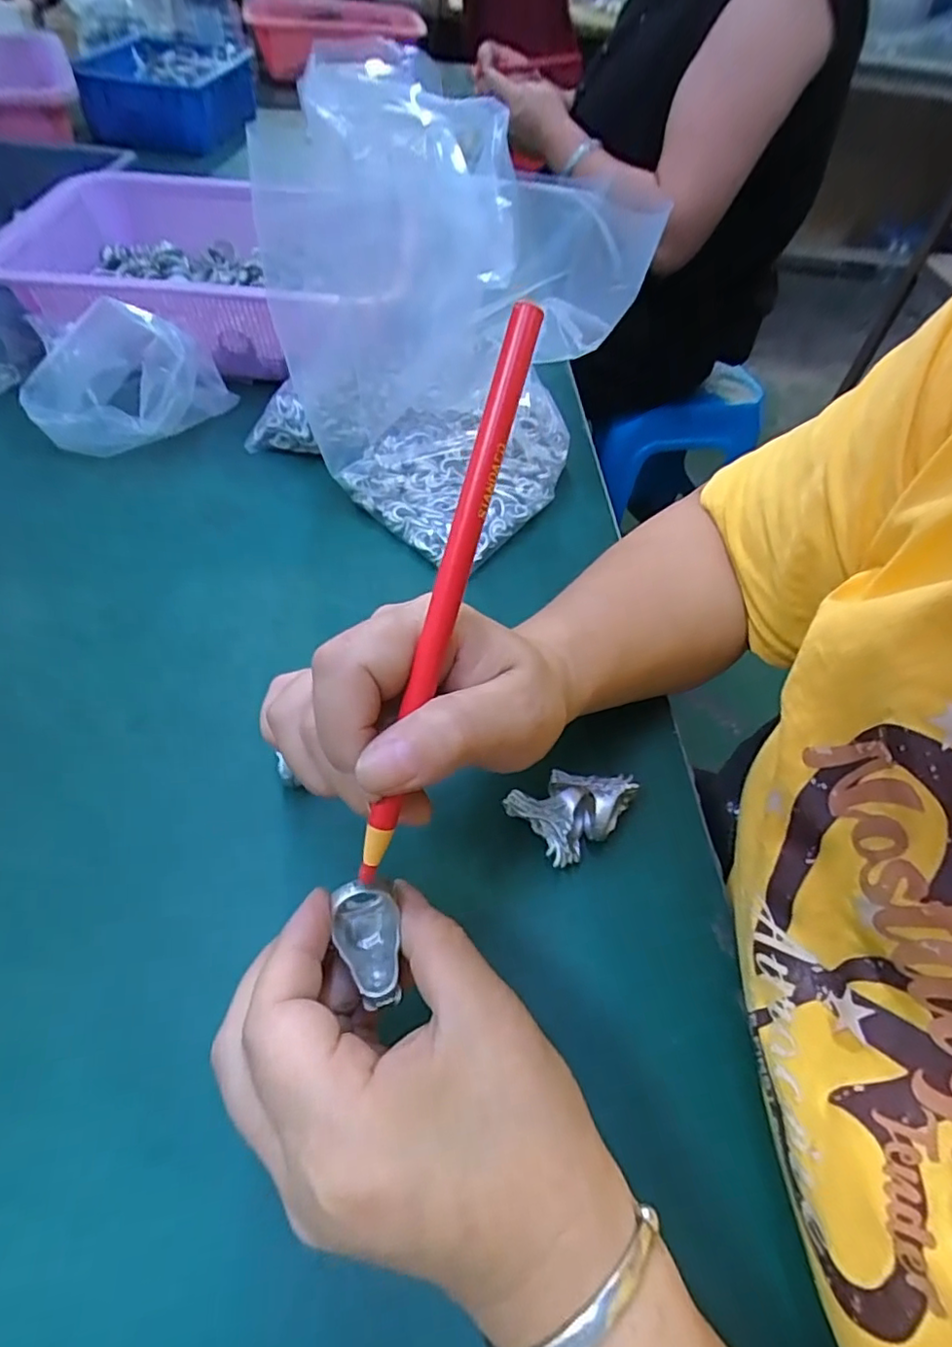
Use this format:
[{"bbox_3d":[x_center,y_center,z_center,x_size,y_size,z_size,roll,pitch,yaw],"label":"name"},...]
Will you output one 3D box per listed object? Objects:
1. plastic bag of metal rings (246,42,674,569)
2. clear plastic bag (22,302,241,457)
[{"bbox_3d":[-0.027,-0.212,0.369,0.149,0.190,0.219,-28,60,-24],"label":"plastic bag of metal rings"},{"bbox_3d":[-0.244,-0.210,0.415,0.126,0.077,0.090,-1,53,-6],"label":"clear plastic bag"}]

